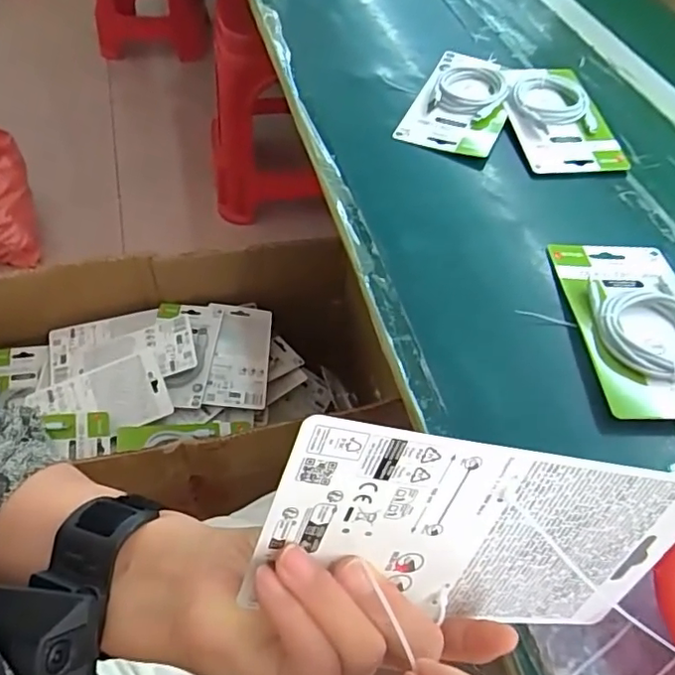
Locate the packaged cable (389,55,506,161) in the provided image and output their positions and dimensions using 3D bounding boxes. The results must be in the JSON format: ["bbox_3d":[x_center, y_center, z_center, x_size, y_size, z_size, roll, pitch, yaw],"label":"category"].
[{"bbox_3d":[0.137,-0.256,0.623,0.096,0.022,0.157,21,54,12],"label":"packaged cable"}]

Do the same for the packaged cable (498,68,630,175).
[{"bbox_3d":[0.234,-0.237,0.612,0.100,0.029,0.170,1,52,-3],"label":"packaged cable"}]

